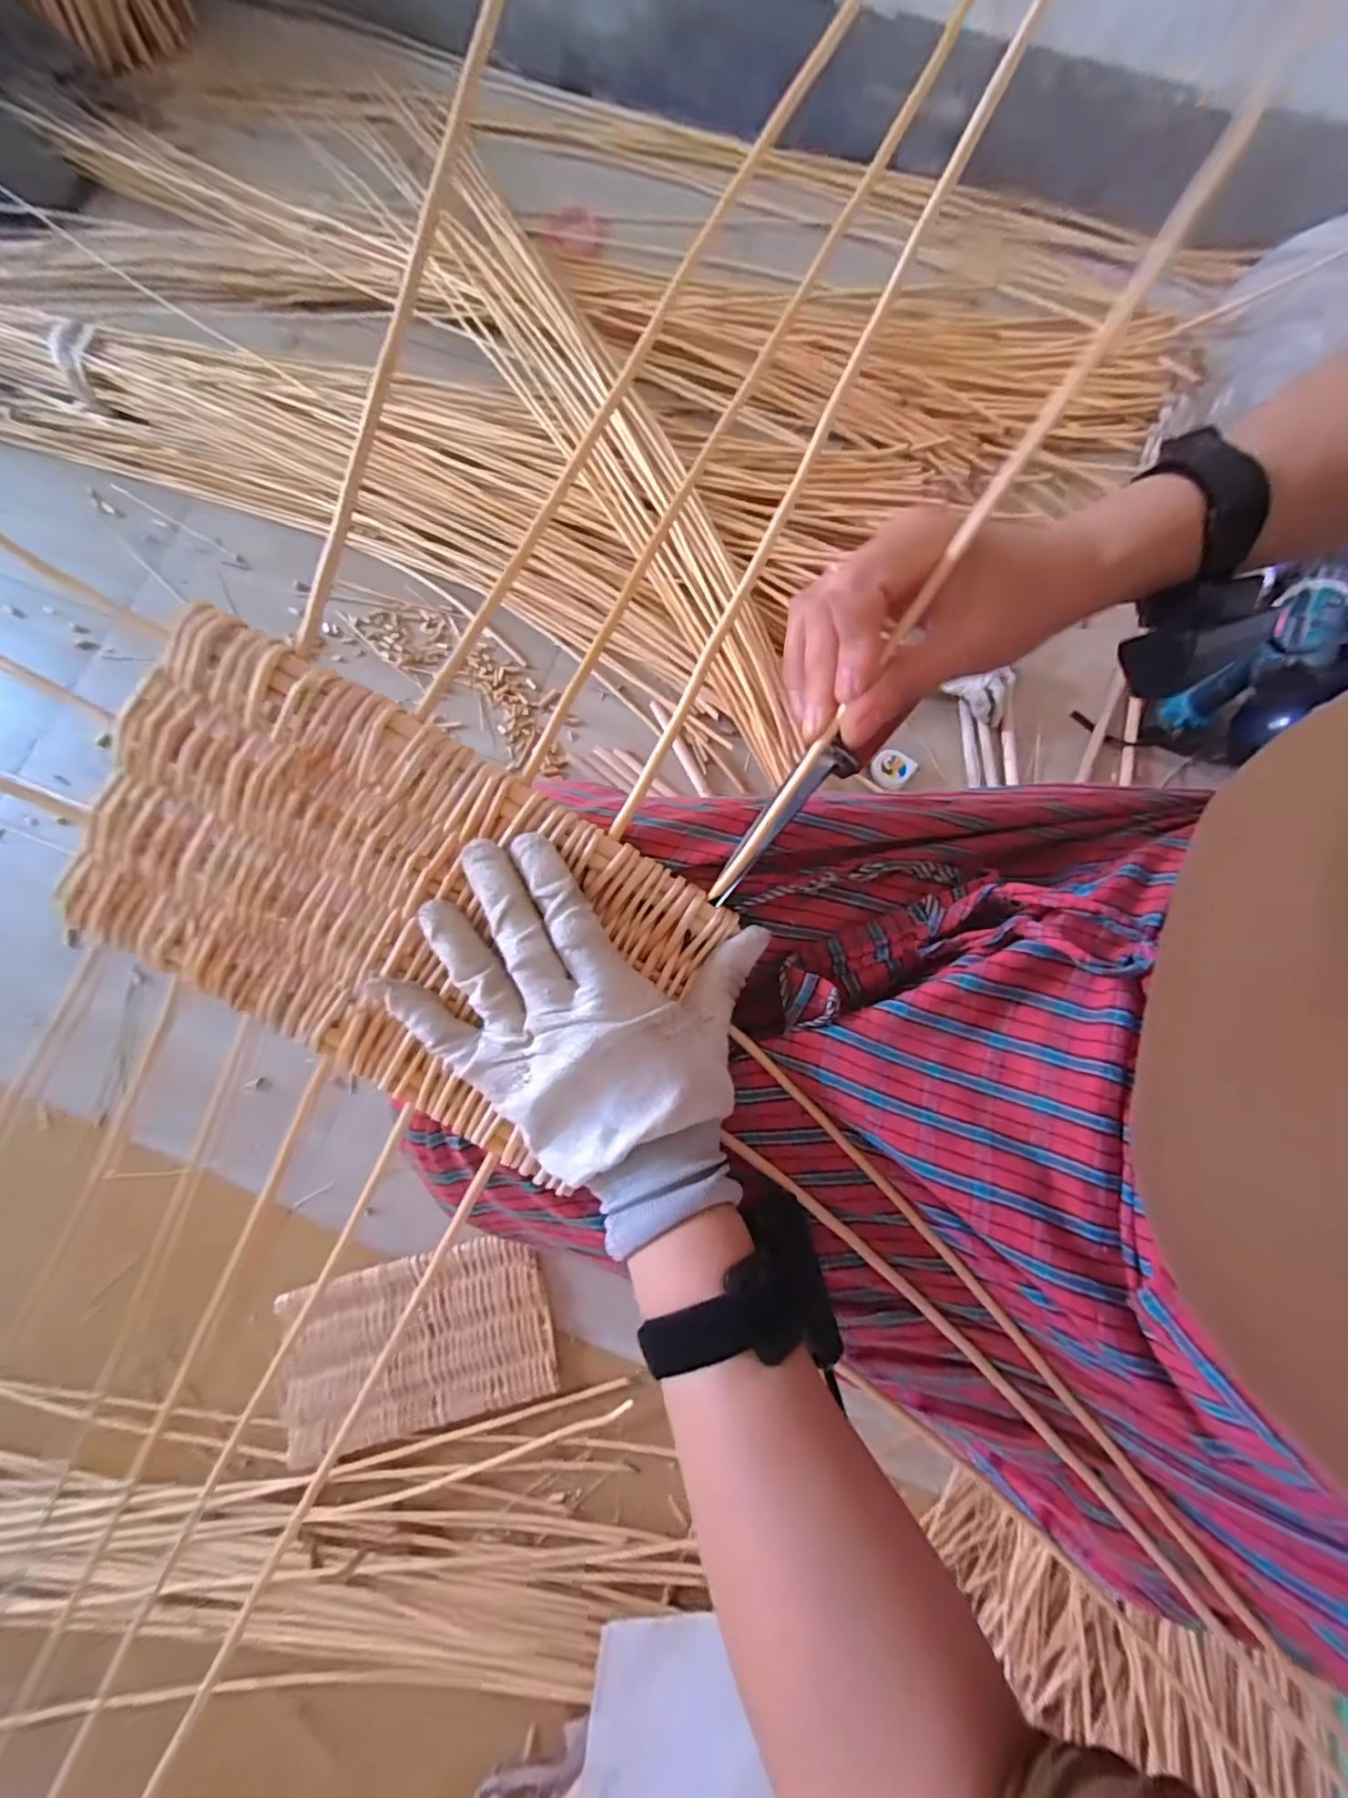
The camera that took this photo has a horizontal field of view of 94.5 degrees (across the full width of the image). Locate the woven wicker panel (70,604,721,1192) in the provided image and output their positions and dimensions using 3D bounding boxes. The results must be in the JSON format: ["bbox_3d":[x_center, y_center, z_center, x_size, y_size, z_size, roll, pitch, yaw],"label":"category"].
[{"bbox_3d":[-0.138,0.005,0.306,0.286,0.015,0.173,30,97,-6],"label":"woven wicker panel"}]

